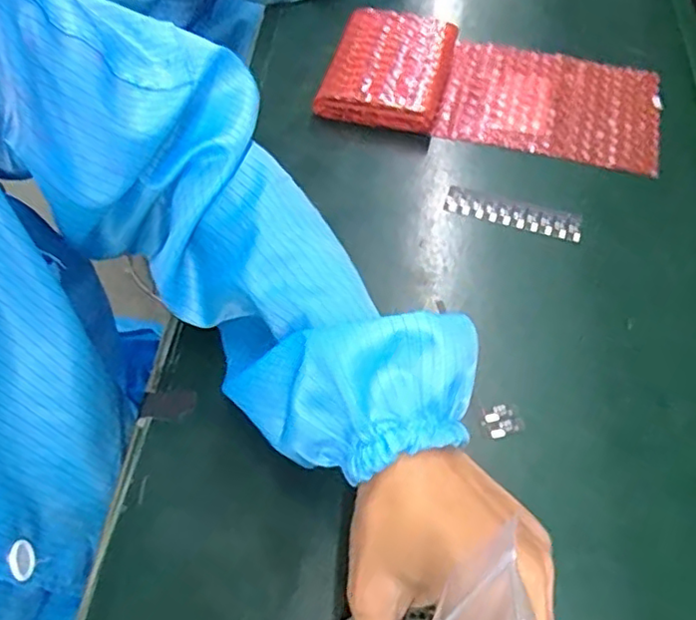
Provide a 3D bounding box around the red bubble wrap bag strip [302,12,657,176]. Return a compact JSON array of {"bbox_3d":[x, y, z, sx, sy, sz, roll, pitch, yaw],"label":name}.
[{"bbox_3d":[0.117,-0.182,0.510,0.267,0.032,0.121,10,59,8],"label":"red bubble wrap bag strip"}]

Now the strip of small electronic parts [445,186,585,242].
[{"bbox_3d":[0.120,-0.071,0.458,0.097,0.005,0.021,16,60,11],"label":"strip of small electronic parts"}]

